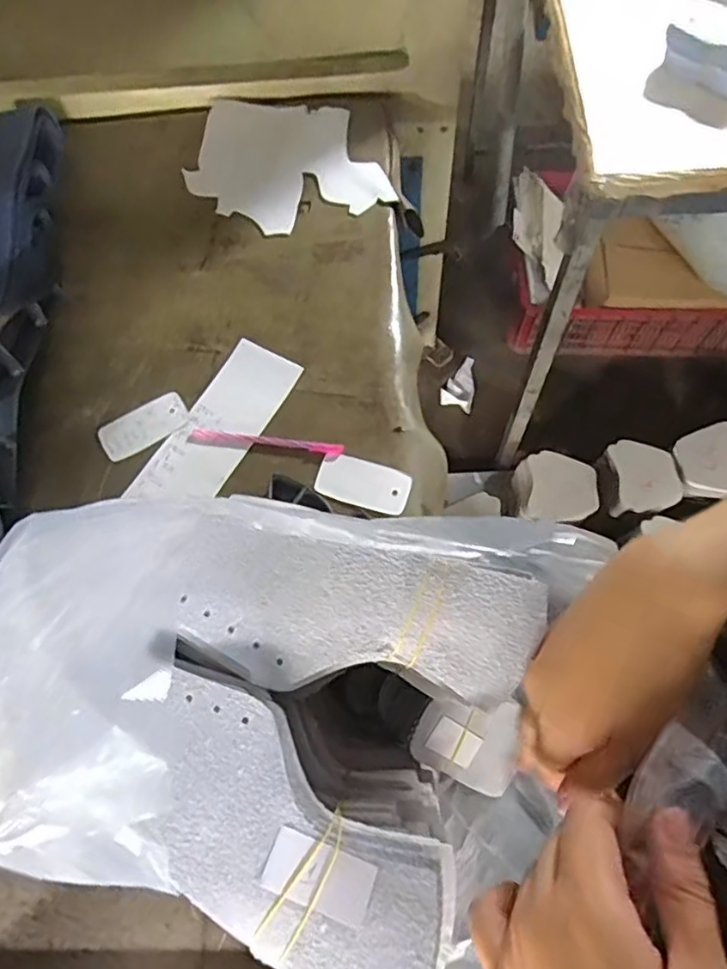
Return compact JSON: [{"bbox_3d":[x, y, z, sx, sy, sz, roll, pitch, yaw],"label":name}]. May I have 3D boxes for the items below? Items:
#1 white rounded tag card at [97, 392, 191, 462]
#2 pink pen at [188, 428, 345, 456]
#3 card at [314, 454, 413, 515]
[{"bbox_3d":[-0.260,-0.070,0.721,0.106,0.004,0.052,-29,74,-8],"label":"white rounded tag card"},{"bbox_3d":[-0.114,-0.050,0.701,0.181,0.008,0.017,7,69,5],"label":"pink pen"},{"bbox_3d":[0.000,-0.001,0.680,0.103,0.005,0.053,19,71,10],"label":"card"}]

